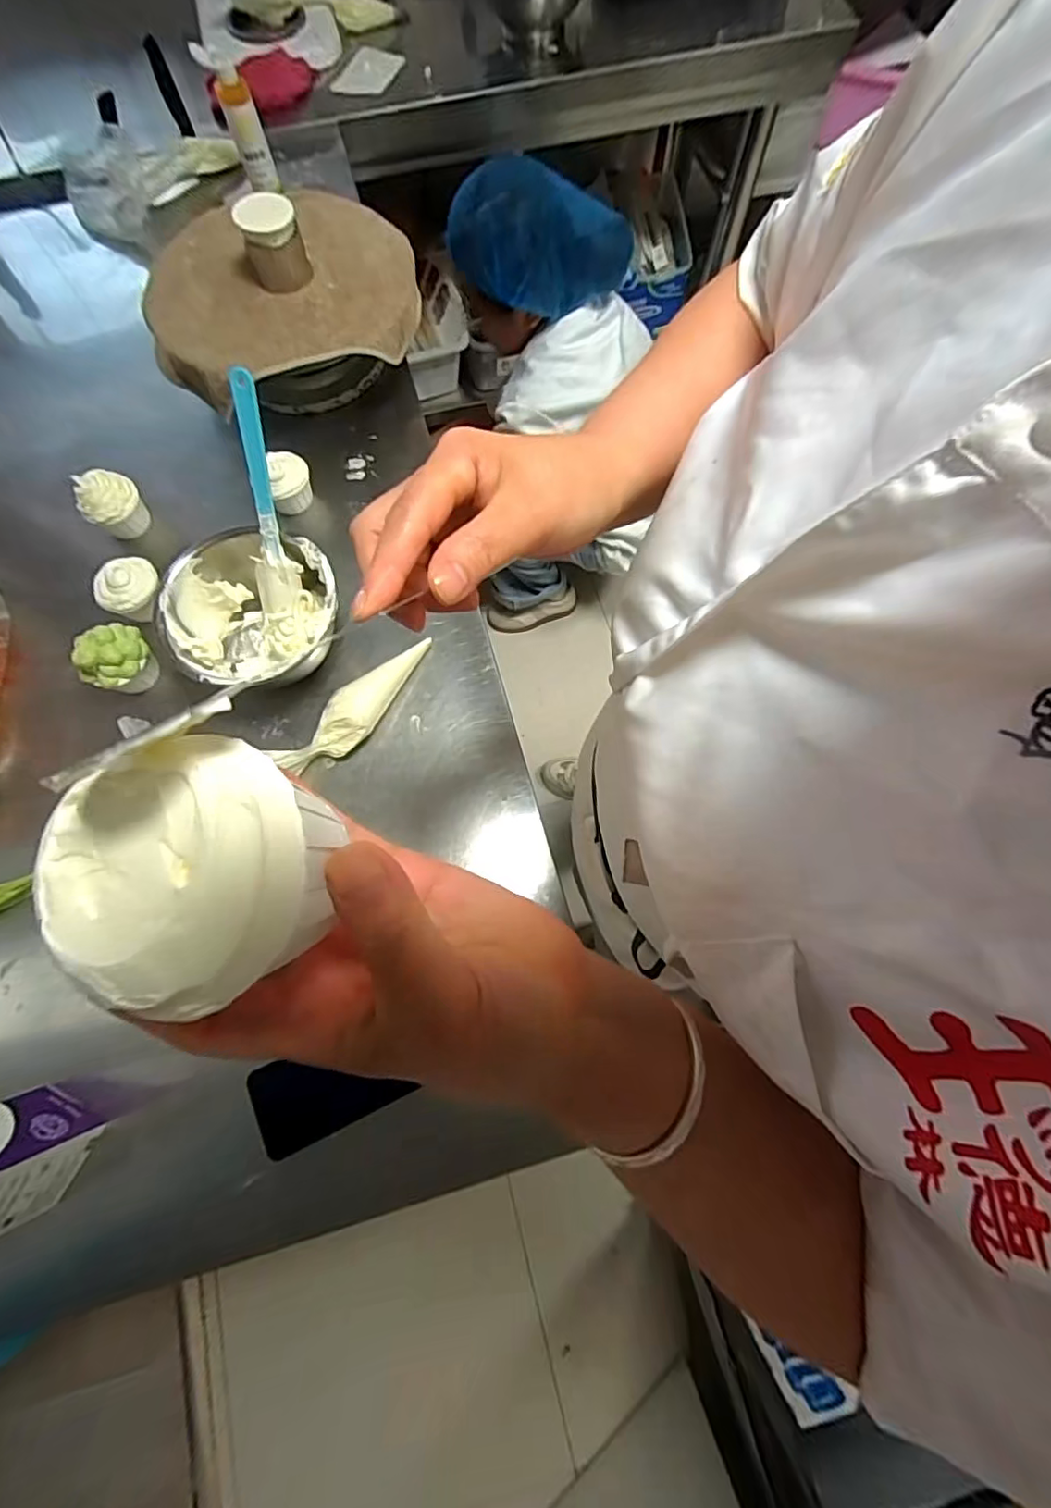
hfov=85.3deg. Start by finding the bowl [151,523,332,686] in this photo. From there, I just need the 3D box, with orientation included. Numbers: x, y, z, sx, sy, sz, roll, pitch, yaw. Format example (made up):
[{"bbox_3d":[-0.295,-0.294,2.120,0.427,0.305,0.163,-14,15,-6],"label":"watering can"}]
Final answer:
[{"bbox_3d":[-0.282,-0.147,0.610,0.170,0.085,0.160,0,71,1],"label":"bowl"}]

